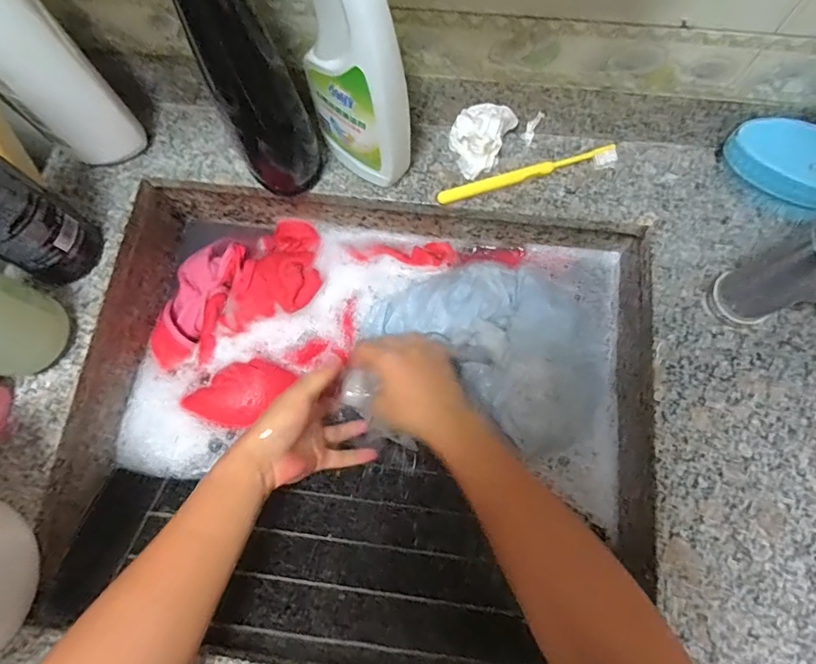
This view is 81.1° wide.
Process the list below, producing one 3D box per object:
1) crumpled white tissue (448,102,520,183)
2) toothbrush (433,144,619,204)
[{"bbox_3d":[0.070,-0.181,0.452,0.059,0.045,0.055,7,75,3],"label":"crumpled white tissue"},{"bbox_3d":[0.115,-0.150,0.457,0.175,0.012,0.019,-13,75,-2],"label":"toothbrush"}]

